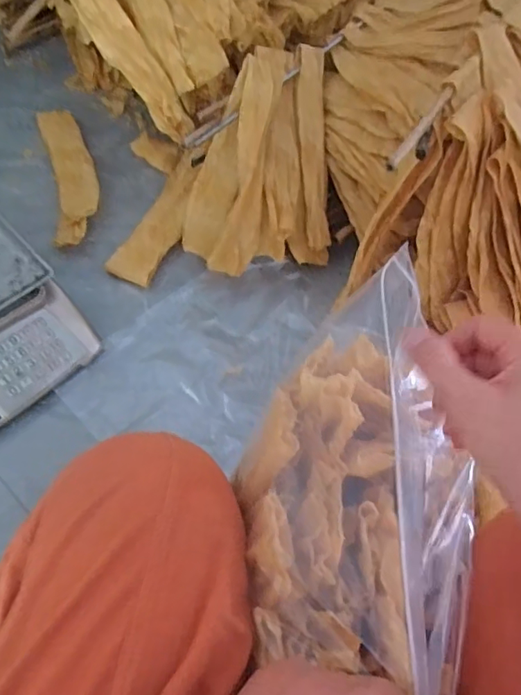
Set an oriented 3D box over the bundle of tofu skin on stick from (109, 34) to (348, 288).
[{"bbox_3d":[-0.070,-0.292,0.897,0.376,0.236,0.315,-5,61,-7],"label":"bundle of tofu skin on stick"}]

